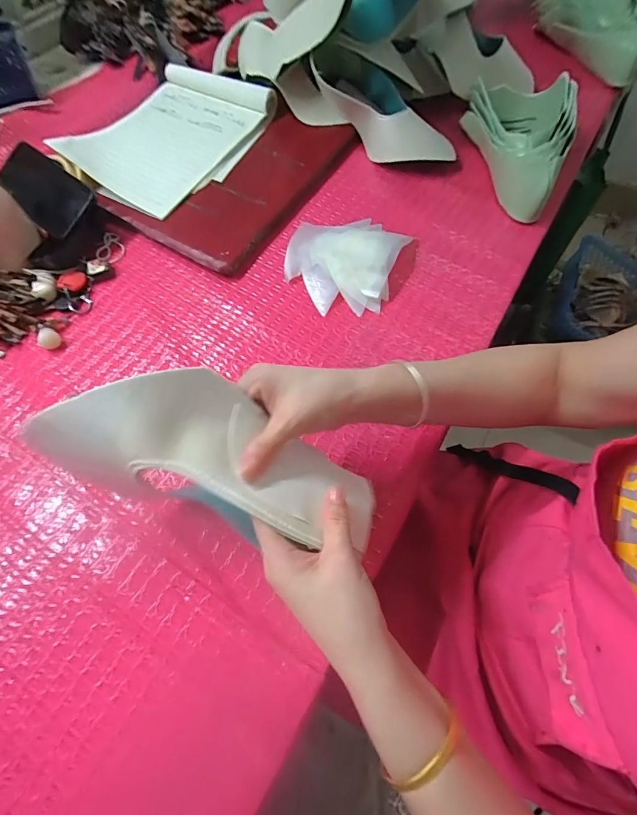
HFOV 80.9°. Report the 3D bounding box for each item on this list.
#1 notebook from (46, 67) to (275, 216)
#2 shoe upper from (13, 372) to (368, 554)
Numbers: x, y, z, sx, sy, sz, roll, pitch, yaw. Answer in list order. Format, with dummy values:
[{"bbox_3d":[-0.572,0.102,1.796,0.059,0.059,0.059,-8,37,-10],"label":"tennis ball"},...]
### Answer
[{"bbox_3d":[-0.214,-0.404,0.544,0.209,0.034,0.279,28,68,13],"label":"notebook"},{"bbox_3d":[-0.061,0.033,0.257,0.229,0.038,0.084,21,66,-13],"label":"shoe upper"}]

